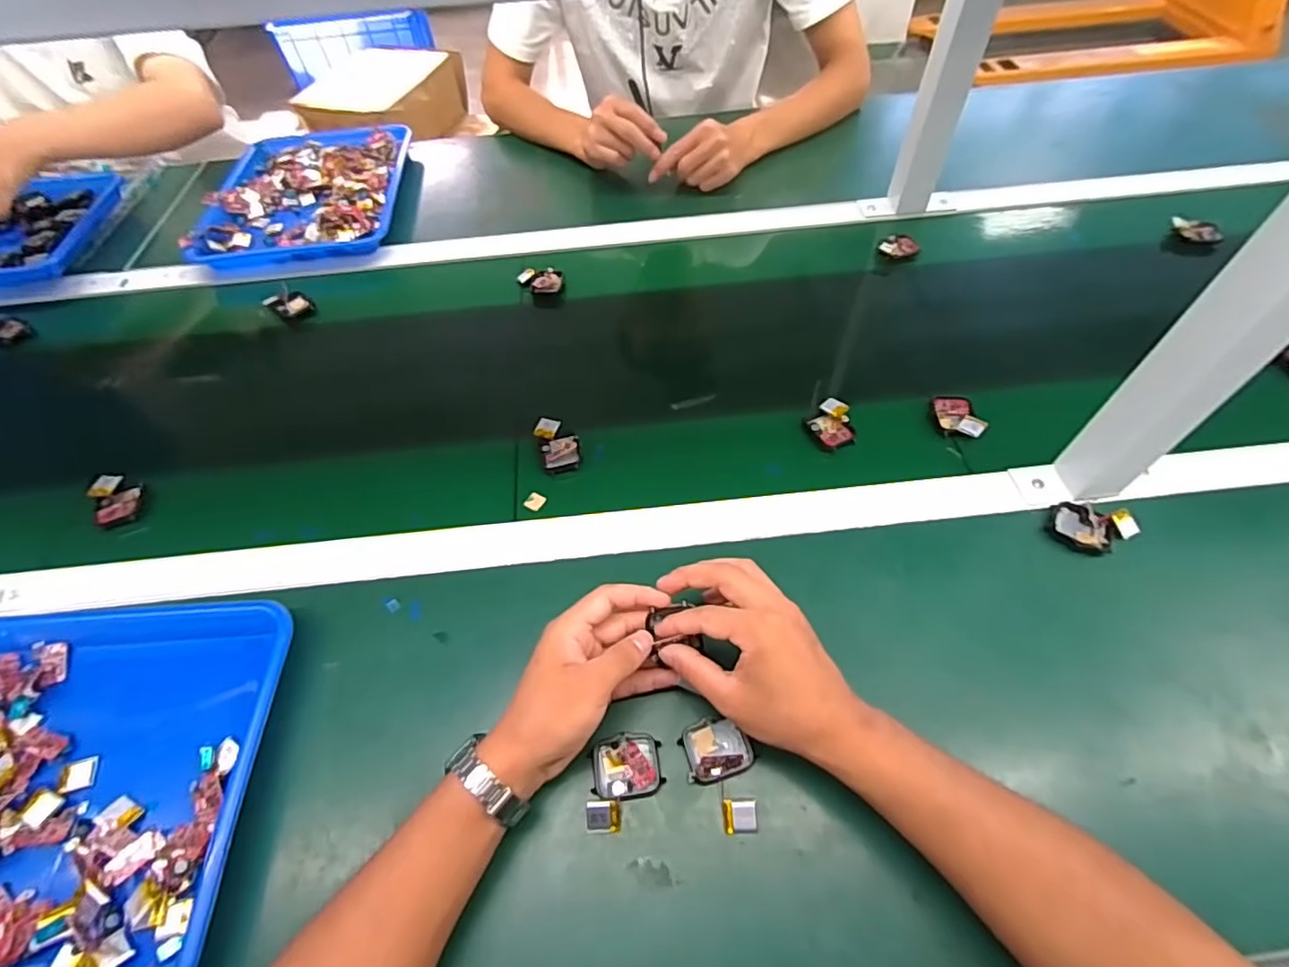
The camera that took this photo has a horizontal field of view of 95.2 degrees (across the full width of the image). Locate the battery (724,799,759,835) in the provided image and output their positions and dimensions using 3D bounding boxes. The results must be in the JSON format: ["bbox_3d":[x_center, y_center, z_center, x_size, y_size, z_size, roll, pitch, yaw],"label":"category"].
[{"bbox_3d":[0.063,0.216,0.383,0.023,0.006,0.020,-3,55,1],"label":"battery"}]

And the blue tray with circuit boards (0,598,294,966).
[{"bbox_3d":[-0.426,0.207,0.398,0.333,0.042,0.265,-5,55,0],"label":"blue tray with circuit boards"}]

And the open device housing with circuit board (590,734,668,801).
[{"bbox_3d":[-0.012,0.190,0.399,0.046,0.010,0.039,-9,56,-3],"label":"open device housing with circuit board"}]

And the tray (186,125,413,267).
[{"bbox_3d":[-0.460,-0.410,0.817,0.240,0.033,0.317,-7,55,-2],"label":"tray"}]

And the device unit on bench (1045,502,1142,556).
[{"bbox_3d":[0.365,0.036,0.480,0.061,0.015,0.040,18,58,15],"label":"device unit on bench"}]

